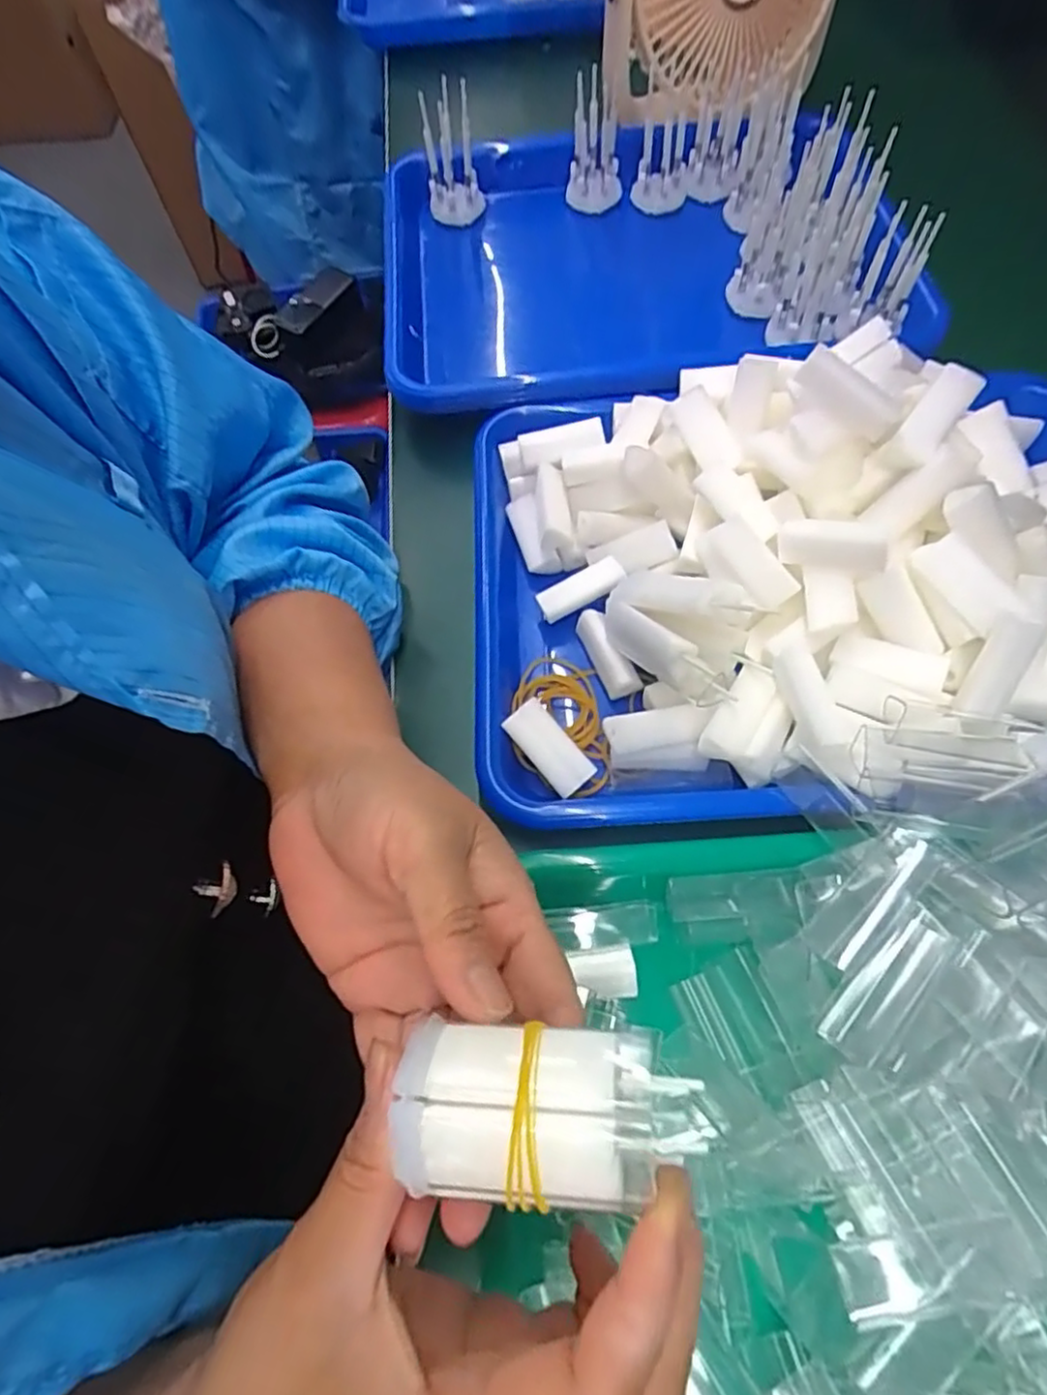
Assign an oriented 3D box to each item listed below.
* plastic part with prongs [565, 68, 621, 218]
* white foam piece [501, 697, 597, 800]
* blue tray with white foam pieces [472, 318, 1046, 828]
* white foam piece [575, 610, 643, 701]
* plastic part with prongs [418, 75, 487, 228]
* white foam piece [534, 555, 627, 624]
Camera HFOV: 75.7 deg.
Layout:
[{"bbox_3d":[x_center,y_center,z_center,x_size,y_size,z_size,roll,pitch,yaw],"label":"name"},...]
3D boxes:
[{"bbox_3d":[0.050,-0.382,0.467,0.037,0.073,0.024,1,64,3],"label":"plastic part with prongs"},{"bbox_3d":[0.012,0.023,0.309,0.021,0.006,0.045,-39,86,-15],"label":"white foam piece"},{"bbox_3d":[0.138,-0.064,0.312,0.333,0.093,0.235,1,64,3],"label":"blue tray with white foam pieces"},{"bbox_3d":[0.041,-0.023,0.338,0.014,0.019,0.047,-22,65,-8],"label":"white foam piece"},{"bbox_3d":[-0.049,-0.372,0.463,0.033,0.075,0.025,26,68,14],"label":"plastic part with prongs"},{"bbox_3d":[0.029,-0.057,0.350,0.046,0.012,0.016,-27,65,13],"label":"white foam piece"}]

